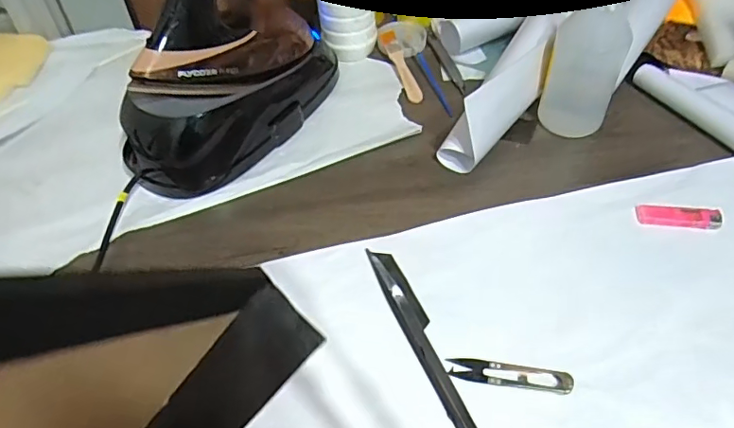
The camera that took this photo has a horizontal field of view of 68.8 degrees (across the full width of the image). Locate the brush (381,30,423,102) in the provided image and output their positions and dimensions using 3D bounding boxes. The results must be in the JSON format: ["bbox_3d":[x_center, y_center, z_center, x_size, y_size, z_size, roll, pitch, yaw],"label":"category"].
[{"bbox_3d":[0.046,-0.203,0.727,0.027,0.018,0.137,-11,51,-6],"label":"brush"}]

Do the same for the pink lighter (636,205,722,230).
[{"bbox_3d":[0.322,0.002,0.553,0.078,0.011,0.020,6,51,8],"label":"pink lighter"}]

